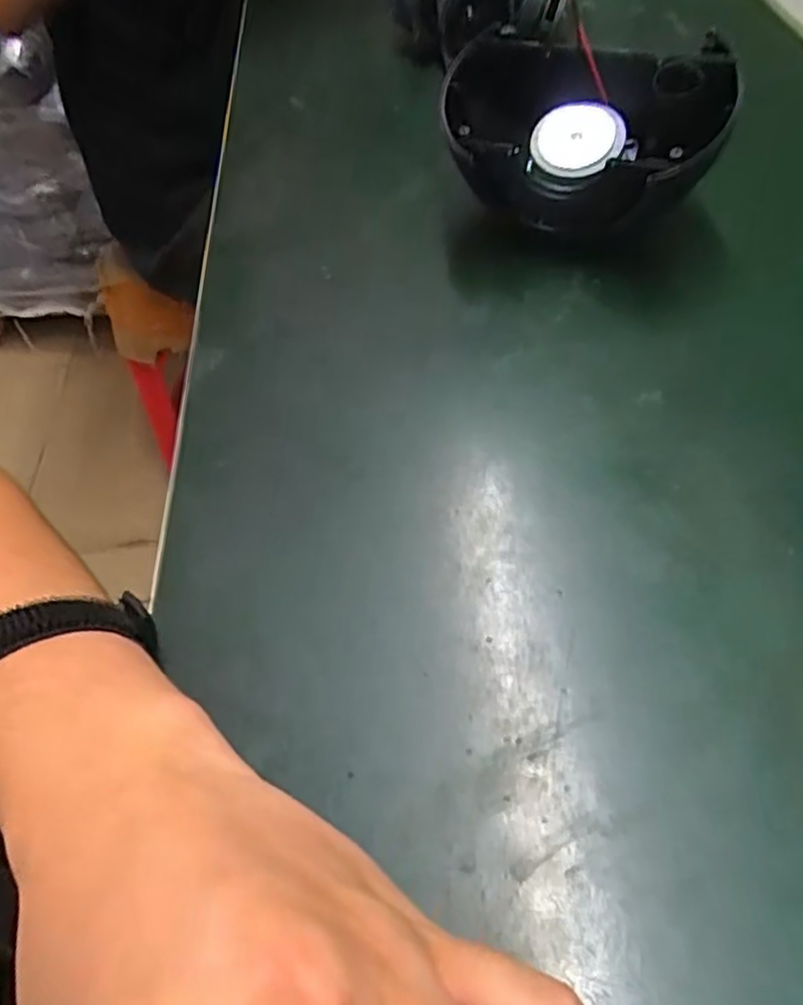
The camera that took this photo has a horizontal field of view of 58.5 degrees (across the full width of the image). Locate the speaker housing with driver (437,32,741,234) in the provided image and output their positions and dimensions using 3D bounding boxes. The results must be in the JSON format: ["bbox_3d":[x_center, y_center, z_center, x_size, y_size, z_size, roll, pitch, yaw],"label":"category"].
[{"bbox_3d":[0.086,-0.175,0.344,0.127,0.060,0.066,6,54,11],"label":"speaker housing with driver"}]

